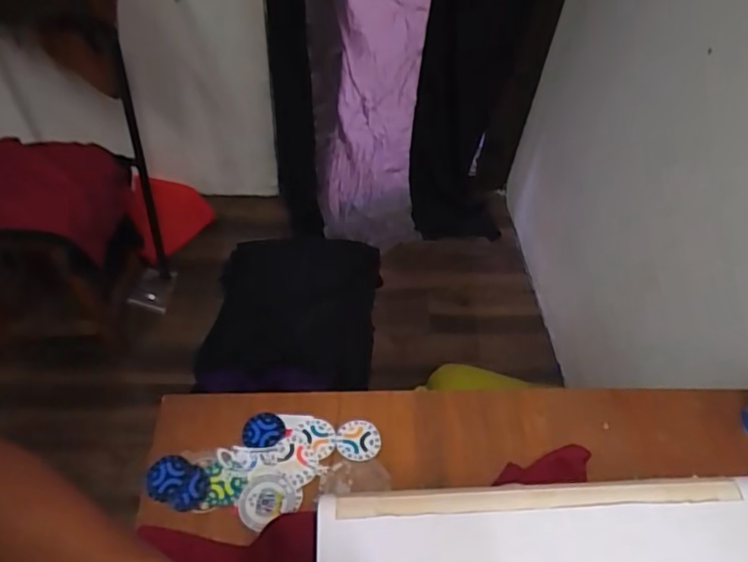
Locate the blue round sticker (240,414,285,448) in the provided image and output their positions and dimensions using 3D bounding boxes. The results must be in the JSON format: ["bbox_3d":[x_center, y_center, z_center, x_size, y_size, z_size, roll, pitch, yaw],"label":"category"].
[{"bbox_3d":[-0.148,0.200,0.758,0.056,0.004,0.050,4,49,-2],"label":"blue round sticker"}]

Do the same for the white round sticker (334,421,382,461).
[{"bbox_3d":[-0.022,0.214,0.759,0.061,0.007,0.052,1,57,-2],"label":"white round sticker"}]

